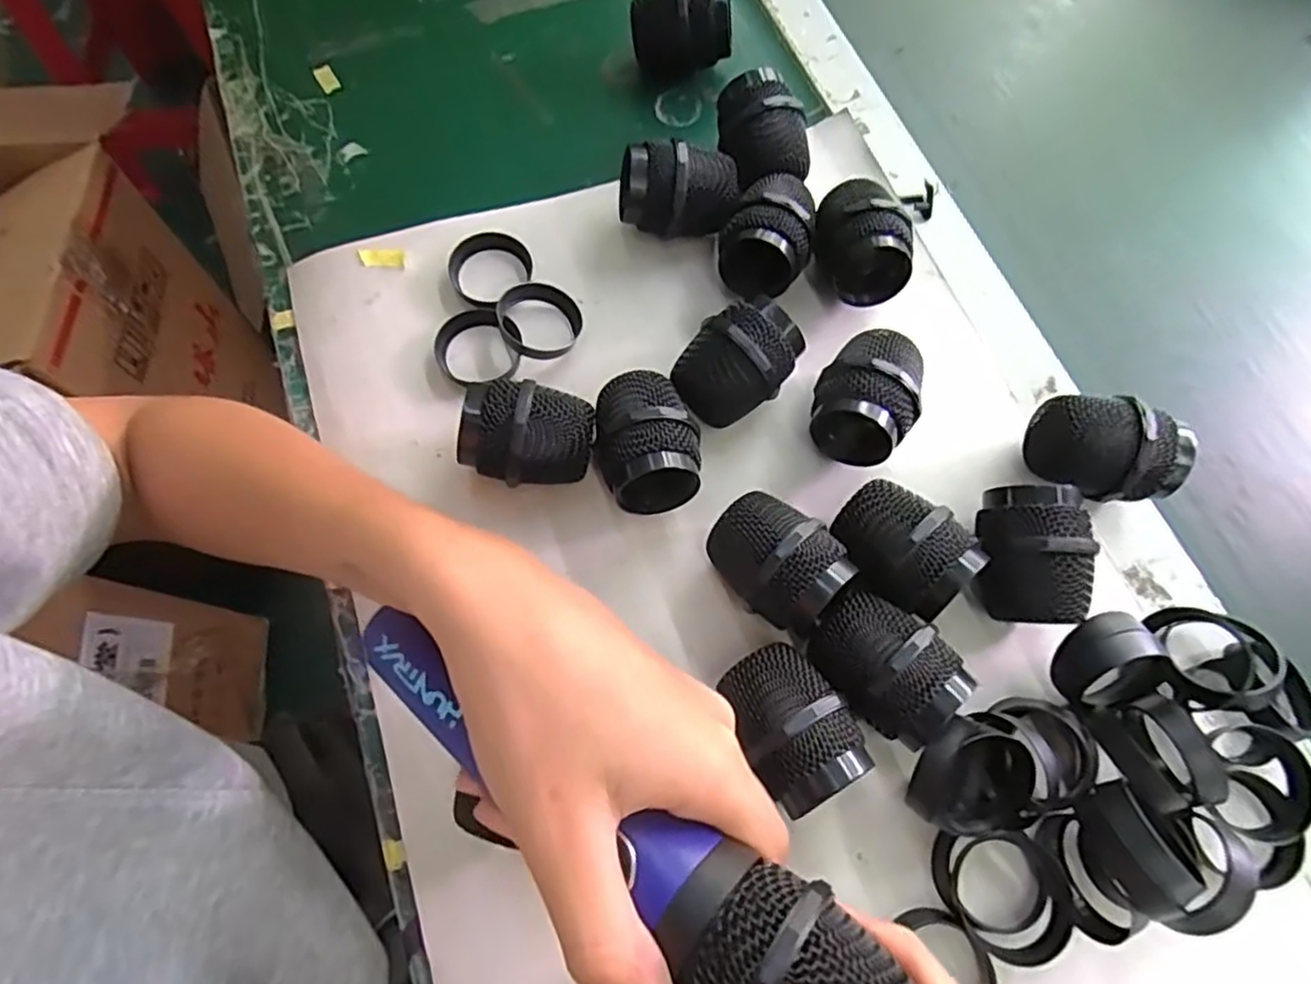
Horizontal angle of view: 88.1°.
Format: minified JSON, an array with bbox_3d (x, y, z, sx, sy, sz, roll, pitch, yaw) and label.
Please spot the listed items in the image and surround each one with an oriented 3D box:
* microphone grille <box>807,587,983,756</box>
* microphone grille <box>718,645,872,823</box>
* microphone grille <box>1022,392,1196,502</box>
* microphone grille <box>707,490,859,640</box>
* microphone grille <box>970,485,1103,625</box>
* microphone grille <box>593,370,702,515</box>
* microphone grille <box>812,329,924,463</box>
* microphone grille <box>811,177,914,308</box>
[{"bbox_3d":[0.094,0.072,0.283,0.059,0.048,0.041,42,74,12],"label":"microphone grille"},{"bbox_3d":[0.054,0.096,0.274,0.039,0.048,0.063,-26,73,-11],"label":"microphone grille"},{"bbox_3d":[0.209,-0.018,0.318,0.060,0.047,0.043,10,70,1],"label":"microphone grille"},{"bbox_3d":[0.051,0.032,0.297,0.057,0.048,0.043,41,74,12],"label":"microphone grille"},{"bbox_3d":[0.164,0.029,0.299,0.043,0.050,0.053,8,70,1],"label":"microphone grille"},{"bbox_3d":[-0.005,-0.023,0.317,0.045,0.047,0.060,-10,71,-6],"label":"microphone grille"},{"bbox_3d":[0.101,-0.045,0.324,0.046,0.047,0.063,28,72,8],"label":"microphone grille"},{"bbox_3d":[0.106,-0.130,0.357,0.045,0.047,0.060,1,70,-2],"label":"microphone grille"}]

